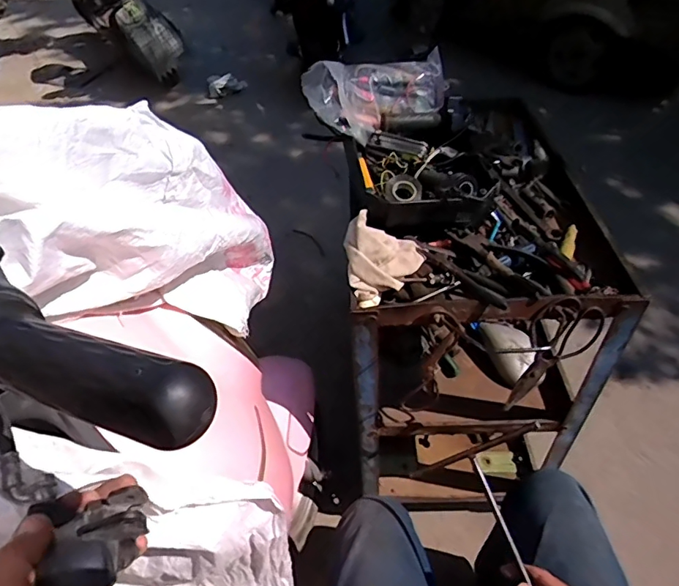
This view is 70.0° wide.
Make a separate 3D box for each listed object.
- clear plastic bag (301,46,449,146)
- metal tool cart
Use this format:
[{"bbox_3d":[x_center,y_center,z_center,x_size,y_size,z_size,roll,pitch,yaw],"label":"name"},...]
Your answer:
[{"bbox_3d":[0.076,-0.349,0.857,0.256,0.096,0.132,-14,47,-11],"label":"clear plastic bag"},{"bbox_3d":[0.217,0.027,1.044,0.398,0.708,0.610,-3,46,0],"label":"metal tool cart"}]

